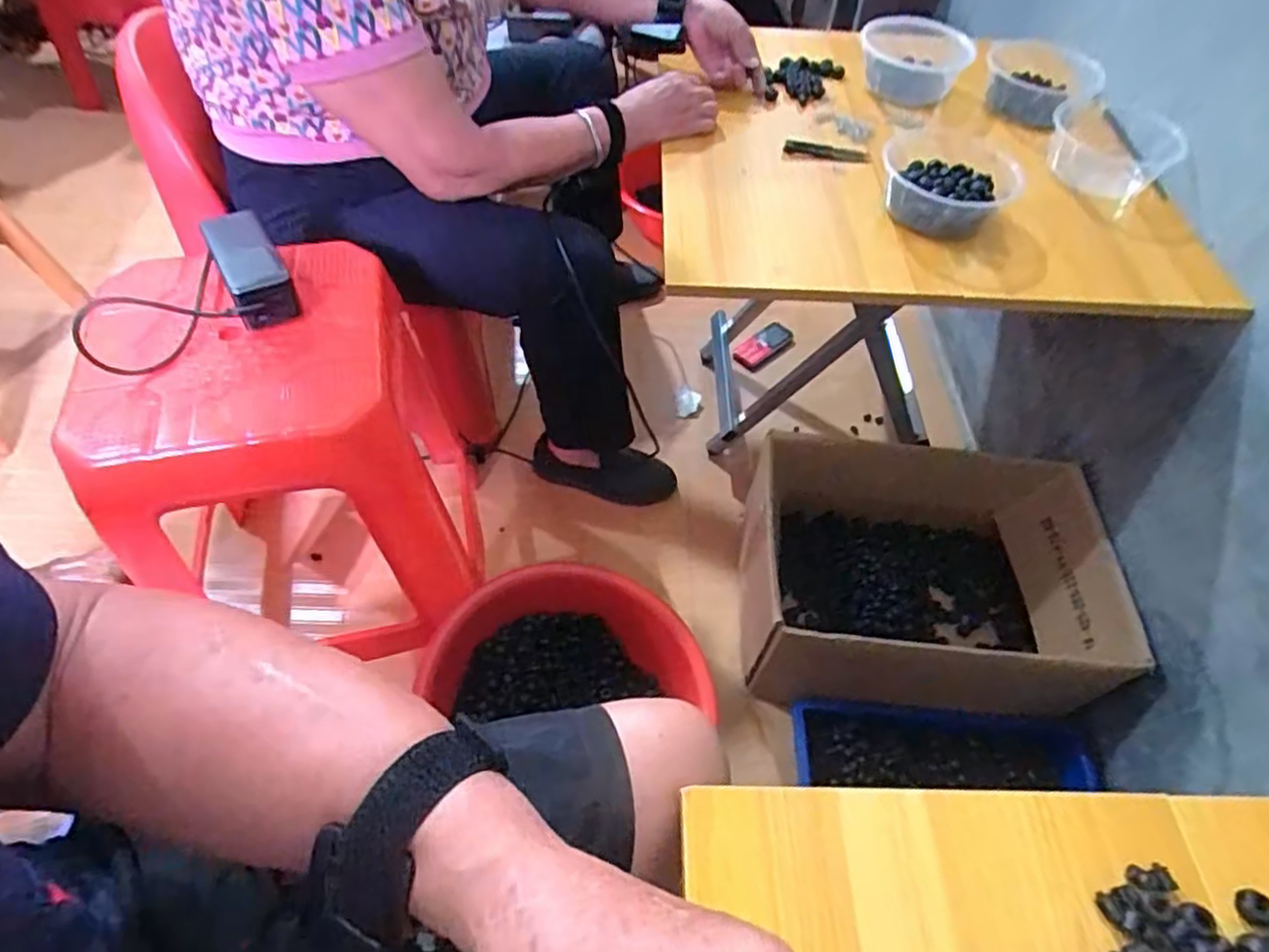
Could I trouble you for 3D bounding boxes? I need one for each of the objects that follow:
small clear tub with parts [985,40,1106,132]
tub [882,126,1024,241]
[{"bbox_3d":[0.533,-0.506,0.932,0.128,0.069,0.119,1,51,6],"label":"small clear tub with parts"},{"bbox_3d":[0.346,-0.325,0.791,0.138,0.071,0.146,8,52,12],"label":"tub"}]

